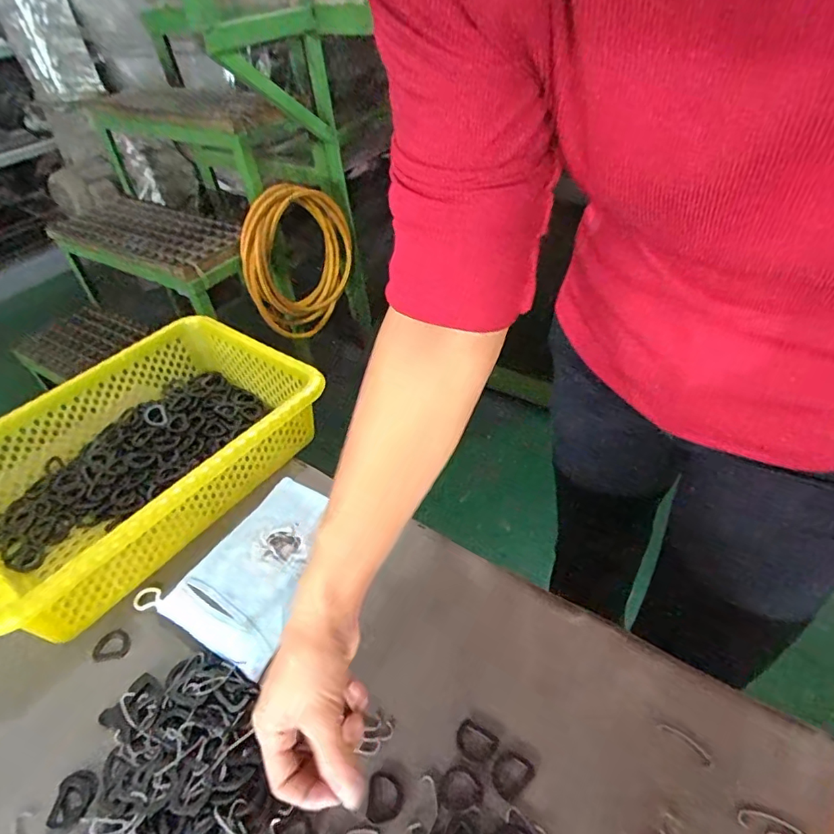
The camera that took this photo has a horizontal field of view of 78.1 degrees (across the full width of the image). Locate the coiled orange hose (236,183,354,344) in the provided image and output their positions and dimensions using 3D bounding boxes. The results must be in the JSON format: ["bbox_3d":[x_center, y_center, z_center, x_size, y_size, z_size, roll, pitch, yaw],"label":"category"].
[{"bbox_3d":[-0.306,-0.413,1.400,0.052,0.393,0.375,27,53,31],"label":"coiled orange hose"}]

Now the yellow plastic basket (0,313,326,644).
[{"bbox_3d":[-0.292,0.037,0.534,0.249,0.084,0.344,26,52,28],"label":"yellow plastic basket"}]

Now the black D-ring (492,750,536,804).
[{"bbox_3d":[0.064,0.241,0.348,0.029,0.004,0.023,-35,52,-28],"label":"black D-ring"}]

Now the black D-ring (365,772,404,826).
[{"bbox_3d":[-0.022,0.254,0.343,0.025,0.004,0.029,1,44,6],"label":"black D-ring"}]

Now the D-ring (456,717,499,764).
[{"bbox_3d":[0.041,0.229,0.362,0.028,0.004,0.024,25,51,27],"label":"D-ring"}]

